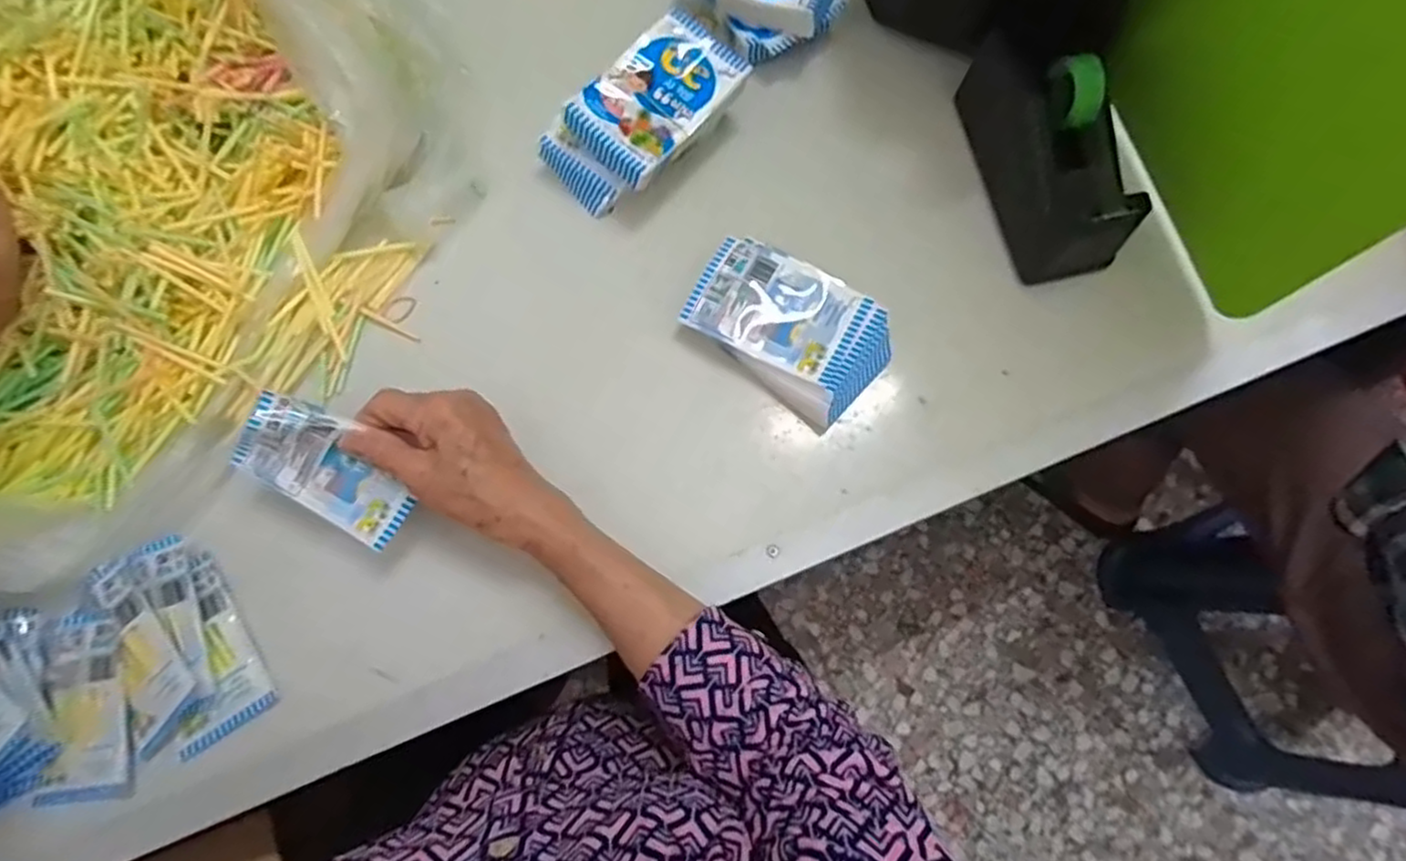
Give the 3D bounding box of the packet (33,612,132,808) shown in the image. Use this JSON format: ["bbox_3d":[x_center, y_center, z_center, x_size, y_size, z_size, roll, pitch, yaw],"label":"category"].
[{"bbox_3d":[-0.357,0.159,0.406,0.052,0.008,0.102,-8,76,0],"label":"packet"}]

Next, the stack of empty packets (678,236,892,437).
[{"bbox_3d":[0.054,-0.066,0.452,0.124,0.032,0.077,38,80,10],"label":"stack of empty packets"}]

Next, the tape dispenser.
[{"bbox_3d":[0.215,-0.175,0.451,0.049,0.088,0.148,-18,76,-3],"label":"tape dispenser"}]

